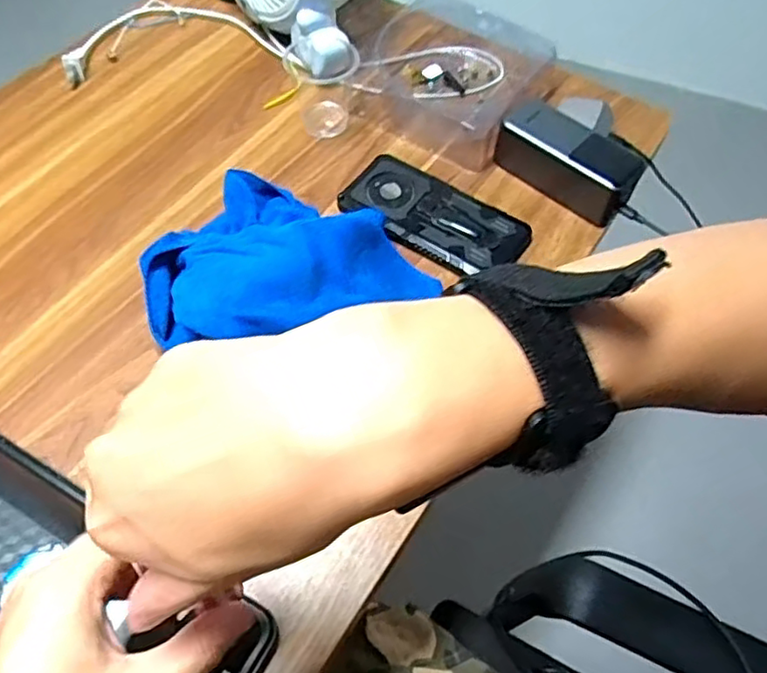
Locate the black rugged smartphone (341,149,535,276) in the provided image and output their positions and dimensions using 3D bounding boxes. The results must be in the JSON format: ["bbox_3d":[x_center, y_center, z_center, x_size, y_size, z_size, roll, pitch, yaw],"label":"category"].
[{"bbox_3d":[0.044,-0.109,0.589,0.168,0.023,0.083,32,63,17],"label":"black rugged smartphone"}]

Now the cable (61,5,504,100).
[{"bbox_3d":[-0.099,-0.325,0.708,0.463,0.036,0.152,3,58,0],"label":"cable"}]

